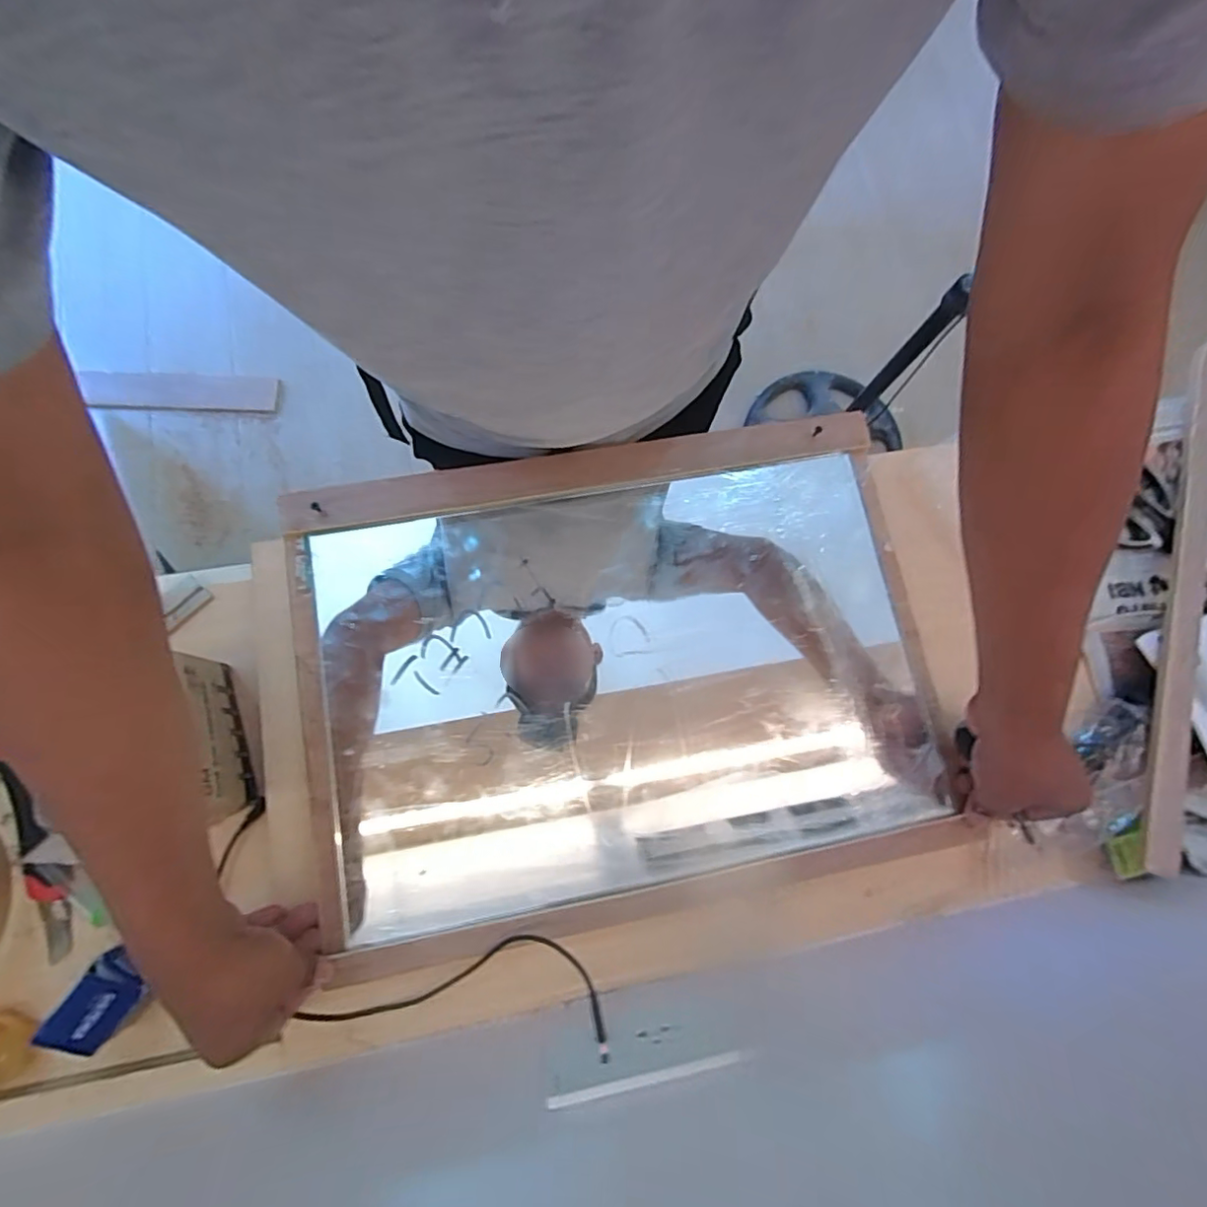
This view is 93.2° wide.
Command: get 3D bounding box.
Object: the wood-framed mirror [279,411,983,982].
[{"bbox_3d":[0.012,0.051,0.492,0.529,0.032,0.388,-9,78,-4],"label":"wood-framed mirror"}]

